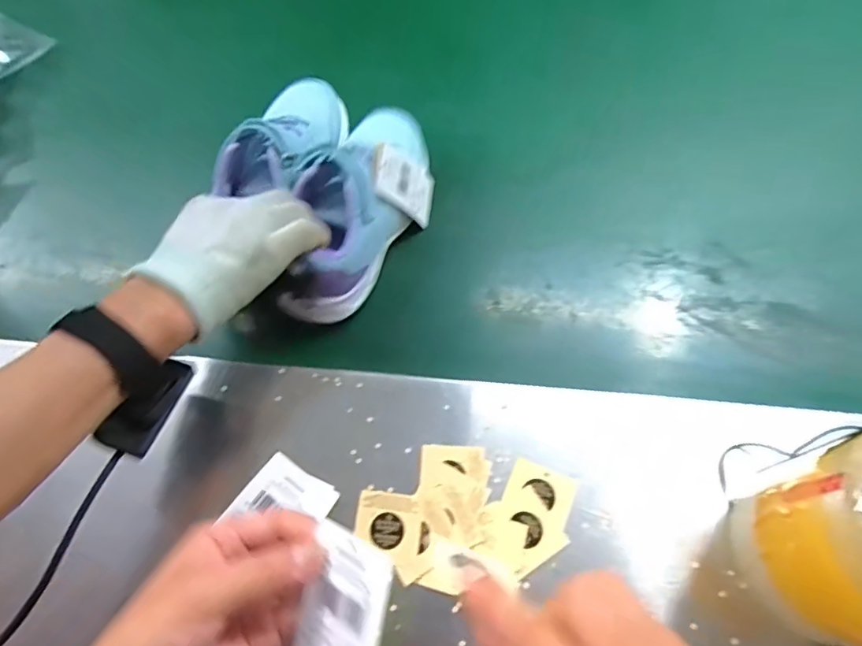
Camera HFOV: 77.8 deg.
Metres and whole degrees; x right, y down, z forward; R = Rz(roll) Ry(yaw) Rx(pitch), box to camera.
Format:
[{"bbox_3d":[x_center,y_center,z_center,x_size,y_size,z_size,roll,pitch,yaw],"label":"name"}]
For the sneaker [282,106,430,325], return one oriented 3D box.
[{"bbox_3d":[-0.064,-0.095,0.447,0.068,0.094,0.213,23,67,11],"label":"sneaker"}]

